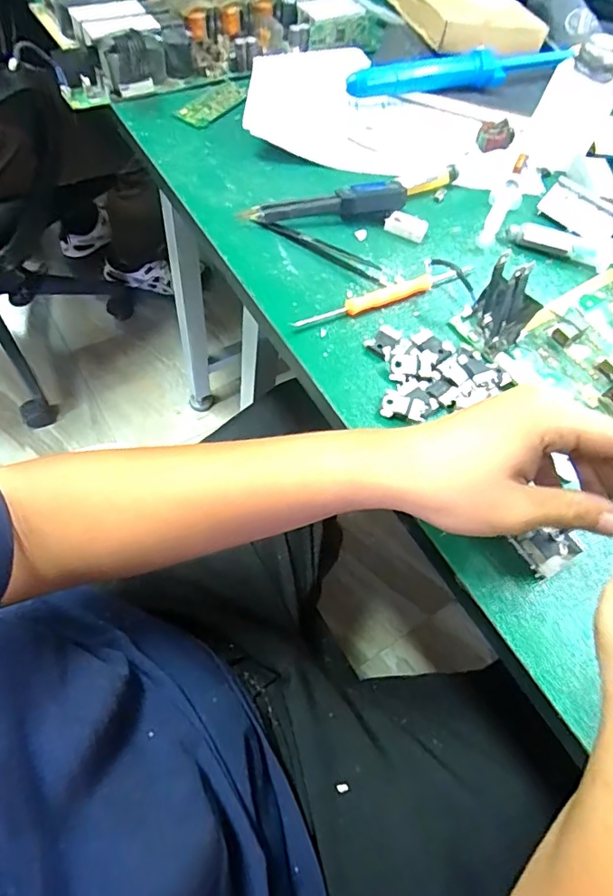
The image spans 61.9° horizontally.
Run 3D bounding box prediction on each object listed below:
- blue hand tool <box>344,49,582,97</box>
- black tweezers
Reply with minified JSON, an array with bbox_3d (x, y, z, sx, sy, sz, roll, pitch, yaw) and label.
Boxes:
[{"bbox_3d":[0.175,-0.412,0.557,0.281,0.026,0.027,-13,64,-14],"label":"blue hand tool"},{"bbox_3d":[0.014,-0.164,0.420,0.114,0.012,0.016,27,61,8],"label":"black tweezers"}]

